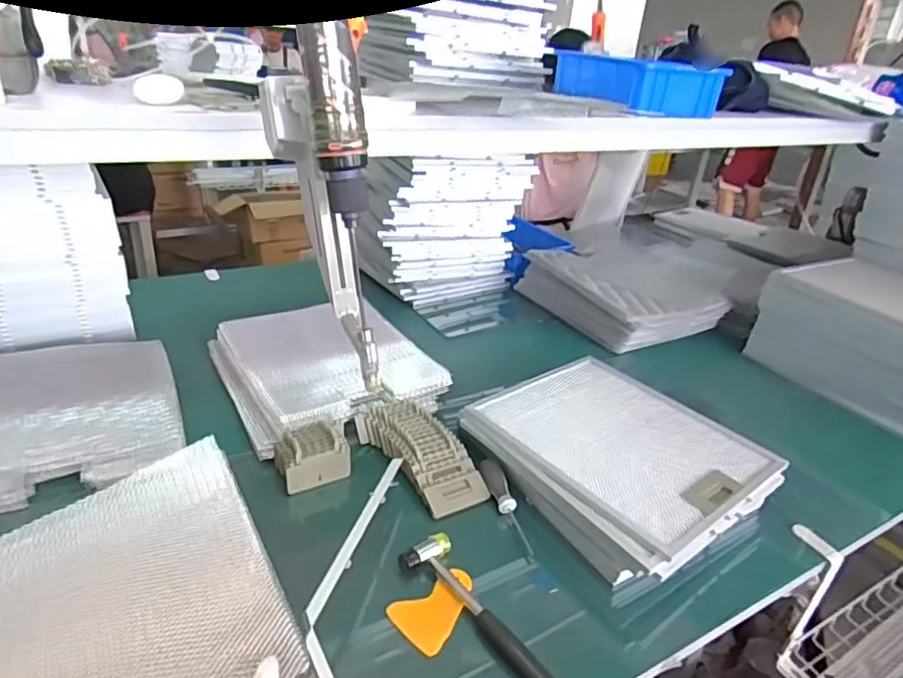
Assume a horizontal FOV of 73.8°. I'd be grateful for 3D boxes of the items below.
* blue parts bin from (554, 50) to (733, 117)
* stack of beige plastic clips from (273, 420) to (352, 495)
[{"bbox_3d":[0.292,-0.411,0.965,0.166,0.066,0.215,-8,30,-24],"label":"blue parts bin"},{"bbox_3d":[-0.184,0.153,0.812,0.097,0.047,0.082,-10,30,-27],"label":"stack of beige plastic clips"}]

